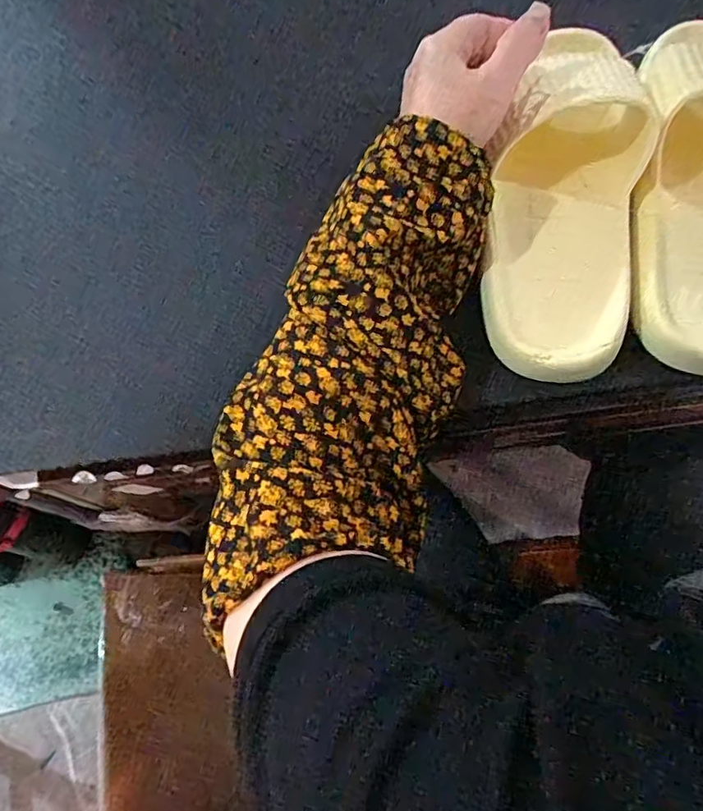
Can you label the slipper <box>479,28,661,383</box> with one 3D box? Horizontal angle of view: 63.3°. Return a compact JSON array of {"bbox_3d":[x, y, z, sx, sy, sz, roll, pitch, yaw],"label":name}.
[{"bbox_3d":[0.138,-0.137,0.355,0.089,0.057,0.245,11,78,5],"label":"slipper"}]

